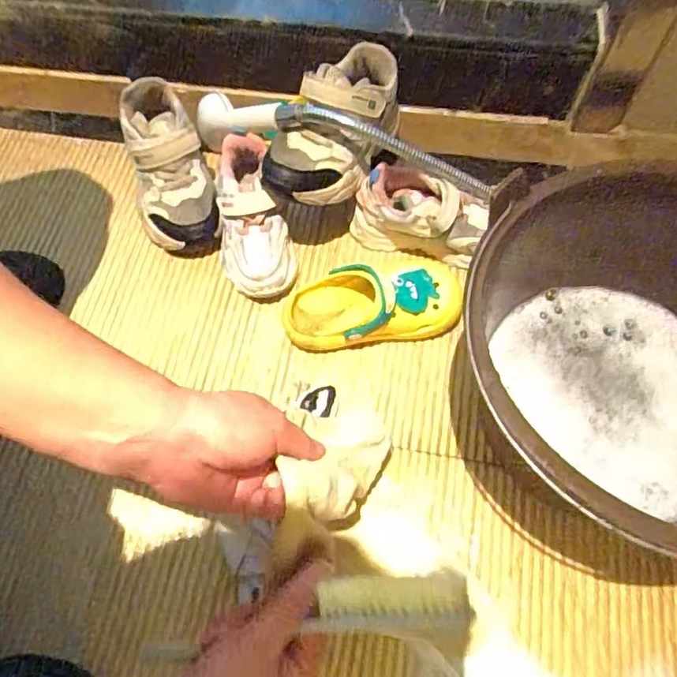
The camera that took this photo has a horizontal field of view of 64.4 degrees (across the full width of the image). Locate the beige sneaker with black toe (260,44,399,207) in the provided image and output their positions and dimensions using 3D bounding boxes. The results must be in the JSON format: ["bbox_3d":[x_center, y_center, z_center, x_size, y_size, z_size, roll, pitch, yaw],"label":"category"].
[{"bbox_3d":[-0.002,-0.210,0.533,0.088,0.065,0.180,24,69,14],"label":"beige sneaker with black toe"}]

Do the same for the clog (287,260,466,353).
[{"bbox_3d":[0.033,-0.038,0.527,0.175,0.061,0.079,-9,65,-1],"label":"clog"}]

